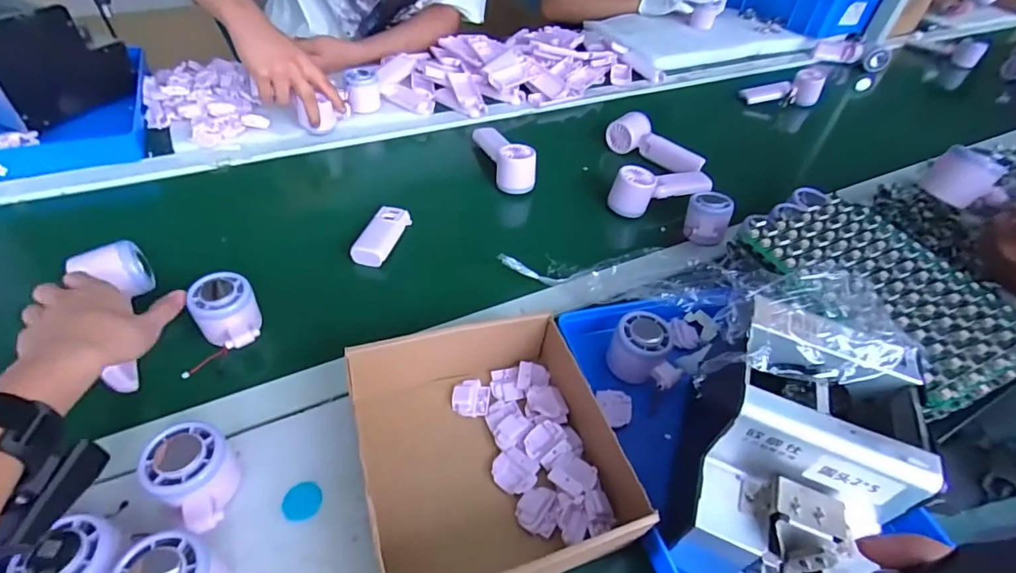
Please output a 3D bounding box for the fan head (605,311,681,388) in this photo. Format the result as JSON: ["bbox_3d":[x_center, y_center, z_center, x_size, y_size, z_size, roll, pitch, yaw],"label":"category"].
[{"bbox_3d":[0.138,0.066,0.490,0.071,0.045,0.054,33,52,22],"label":"fan head"}]

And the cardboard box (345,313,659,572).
[{"bbox_3d":[-0.022,0.128,0.416,0.192,0.057,0.209,-10,49,-16],"label":"cardboard box"}]

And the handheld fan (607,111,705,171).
[{"bbox_3d":[0.244,-0.229,0.810,0.163,0.046,0.053,38,54,25],"label":"handheld fan"}]

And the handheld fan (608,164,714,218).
[{"bbox_3d":[0.229,-0.143,0.716,0.160,0.050,0.063,-13,50,-19],"label":"handheld fan"}]

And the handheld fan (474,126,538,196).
[{"bbox_3d":[-0.008,-0.214,0.759,0.051,0.062,0.164,-11,50,-17],"label":"handheld fan"}]

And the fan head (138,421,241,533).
[{"bbox_3d":[-0.230,0.142,0.367,0.074,0.046,0.055,37,53,25],"label":"fan head"}]

